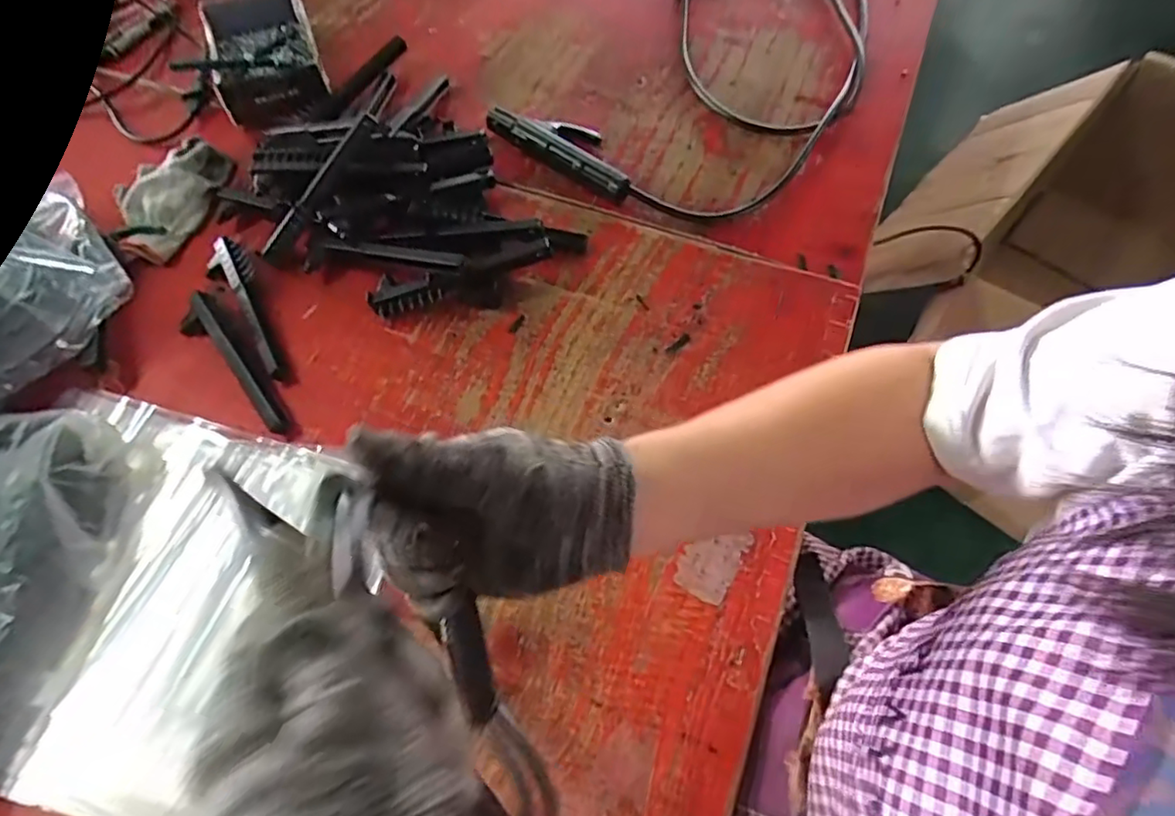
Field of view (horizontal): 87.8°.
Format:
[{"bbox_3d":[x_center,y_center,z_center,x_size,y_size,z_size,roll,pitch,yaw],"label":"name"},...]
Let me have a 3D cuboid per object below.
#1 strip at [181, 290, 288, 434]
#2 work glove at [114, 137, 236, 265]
[{"bbox_3d":[-0.326,-0.041,0.554,0.035,0.023,0.176,-37,67,-18],"label":"strip"},{"bbox_3d":[-0.462,-0.237,0.674,0.100,0.038,0.175,10,61,6],"label":"work glove"}]

